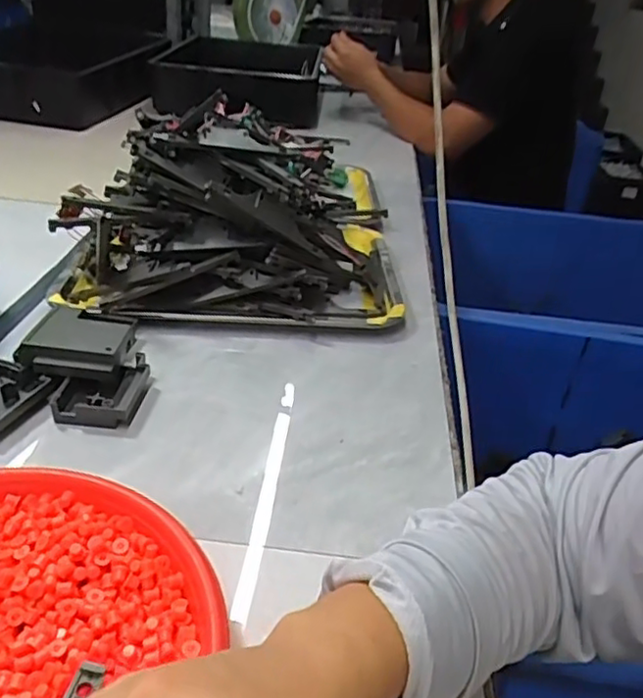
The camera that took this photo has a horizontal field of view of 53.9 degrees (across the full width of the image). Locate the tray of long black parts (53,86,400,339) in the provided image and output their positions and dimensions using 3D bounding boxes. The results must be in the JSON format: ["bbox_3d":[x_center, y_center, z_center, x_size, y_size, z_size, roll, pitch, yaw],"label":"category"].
[{"bbox_3d":[-0.084,-0.211,0.767,0.344,0.159,0.501,5,32,-3],"label":"tray of long black parts"}]

